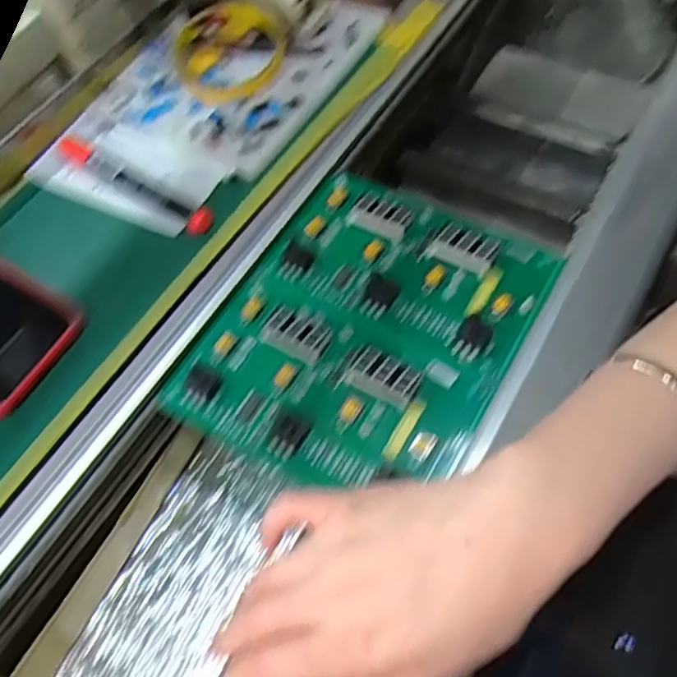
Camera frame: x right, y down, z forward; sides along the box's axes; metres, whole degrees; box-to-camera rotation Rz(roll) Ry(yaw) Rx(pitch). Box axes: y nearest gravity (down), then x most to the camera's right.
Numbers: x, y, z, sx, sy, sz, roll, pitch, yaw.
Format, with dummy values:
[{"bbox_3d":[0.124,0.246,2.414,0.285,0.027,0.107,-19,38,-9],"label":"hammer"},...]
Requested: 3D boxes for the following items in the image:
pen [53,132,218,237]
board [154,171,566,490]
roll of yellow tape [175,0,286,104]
[{"bbox_3d":[-0.143,-0.109,0.433,0.145,0.017,0.018,31,67,21],"label":"pen"},{"bbox_3d":[0.016,-0.008,0.375,0.165,0.022,0.194,25,65,19],"label":"board"},{"bbox_3d":[-0.083,-0.221,0.480,0.081,0.020,0.096,-15,59,-3],"label":"roll of yellow tape"}]

